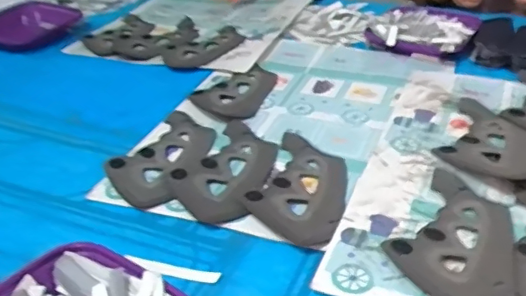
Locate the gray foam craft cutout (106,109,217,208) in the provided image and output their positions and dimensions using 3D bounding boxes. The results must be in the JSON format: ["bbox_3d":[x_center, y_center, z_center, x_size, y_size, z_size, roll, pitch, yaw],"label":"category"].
[{"bbox_3d":[-0.128,0.004,0.738,0.104,0.009,0.201,8,31,14],"label":"gray foam craft cutout"}]

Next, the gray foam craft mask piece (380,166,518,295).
[{"bbox_3d":[0.208,0.089,0.584,0.118,0.010,0.195,16,33,25],"label":"gray foam craft mask piece"}]

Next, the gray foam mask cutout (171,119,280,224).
[{"bbox_3d":[-0.042,0.021,0.707,0.109,0.008,0.206,8,31,14],"label":"gray foam mask cutout"}]

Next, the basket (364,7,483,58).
[{"bbox_3d":[0.286,-0.209,1.010,0.179,0.055,0.173,0,30,0],"label":"basket"}]

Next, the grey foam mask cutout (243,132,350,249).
[{"bbox_3d":[0.051,0.041,0.671,0.112,0.010,0.196,11,32,18],"label":"grey foam mask cutout"}]

